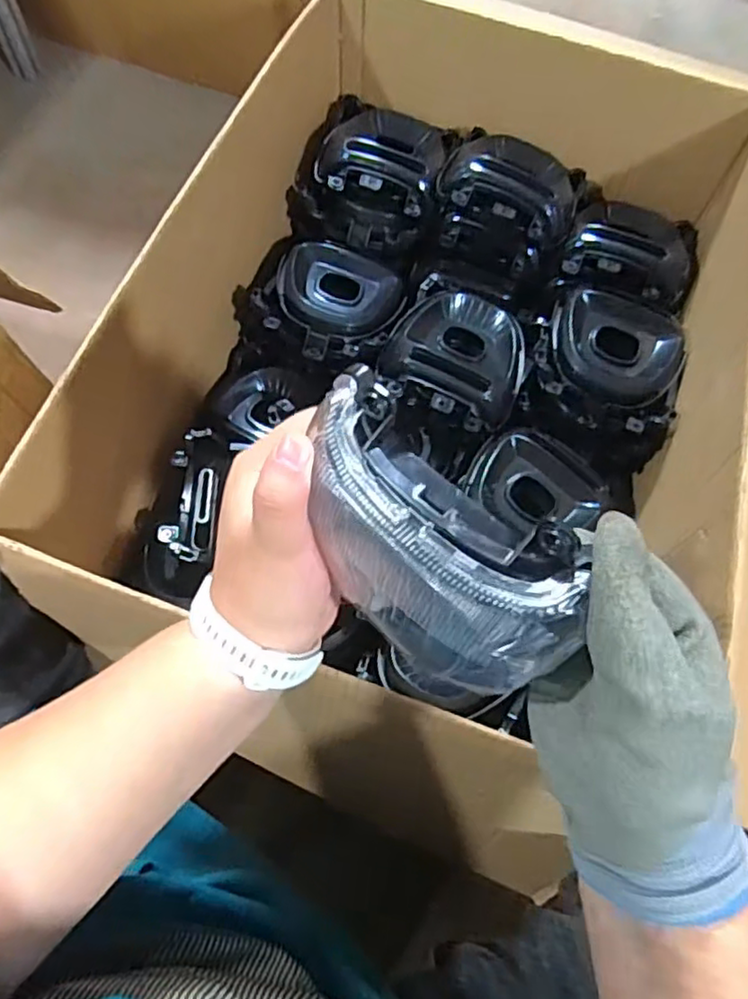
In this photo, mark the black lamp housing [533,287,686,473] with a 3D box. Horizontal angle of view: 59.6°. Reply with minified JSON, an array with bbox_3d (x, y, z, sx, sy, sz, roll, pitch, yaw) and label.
[{"bbox_3d":[0.222,-0.121,0.627,0.136,0.077,0.135,17,67,5],"label":"black lamp housing"}]

